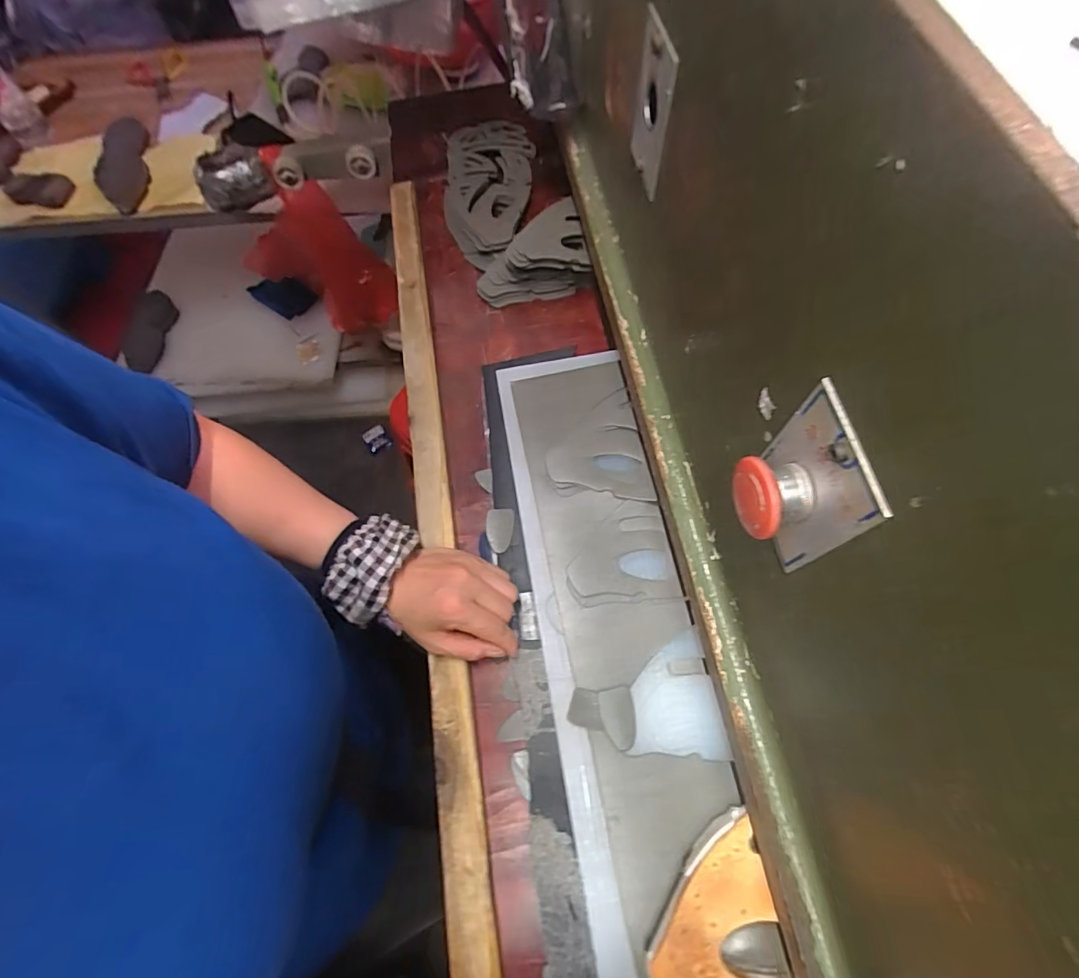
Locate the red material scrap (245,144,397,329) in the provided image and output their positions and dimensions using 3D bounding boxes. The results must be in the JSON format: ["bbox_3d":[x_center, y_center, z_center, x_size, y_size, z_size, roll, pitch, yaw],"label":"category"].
[{"bbox_3d":[-0.444,-0.465,0.967,0.290,0.421,0.093,17,69,10],"label":"red material scrap"}]

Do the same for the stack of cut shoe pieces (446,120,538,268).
[{"bbox_3d":[-0.069,-0.389,0.661,0.111,0.046,0.240,3,67,4],"label":"stack of cut shoe pieces"}]

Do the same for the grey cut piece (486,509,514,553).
[{"bbox_3d":[-0.038,0.040,0.480,0.026,0.011,0.041,1,67,3],"label":"grey cut piece"}]

